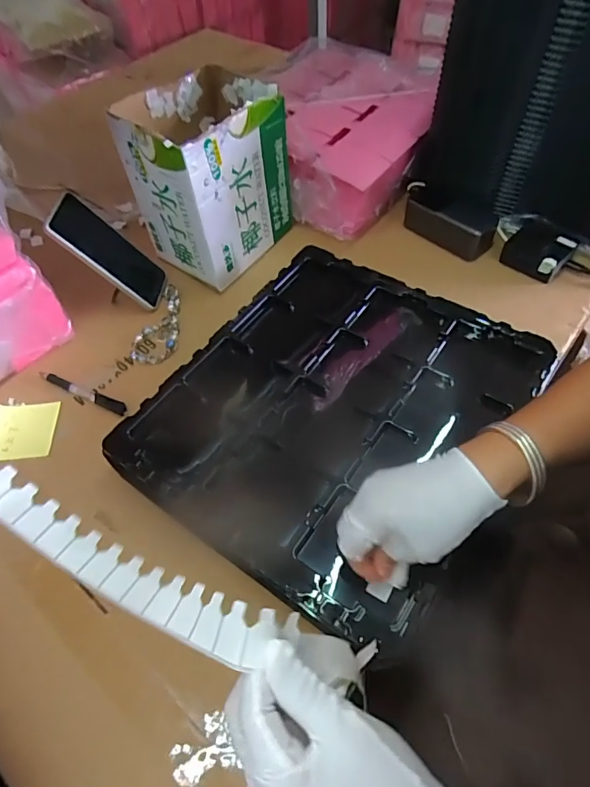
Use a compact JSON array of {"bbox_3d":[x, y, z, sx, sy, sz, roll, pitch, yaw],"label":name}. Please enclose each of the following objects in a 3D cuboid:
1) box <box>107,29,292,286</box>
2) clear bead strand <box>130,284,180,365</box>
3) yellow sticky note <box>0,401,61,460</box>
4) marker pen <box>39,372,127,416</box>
[{"bbox_3d":[-0.114,-0.297,0.637,0.138,0.200,0.187,31,62,21],"label":"box"},{"bbox_3d":[-0.178,-0.095,0.628,0.053,0.011,0.134,11,57,10],"label":"clear bead strand"},{"bbox_3d":[-0.322,0.043,0.546,0.074,0.008,0.072,-5,55,-1],"label":"yellow sticky note"},{"bbox_3d":[-0.264,-0.003,0.568,0.135,0.012,0.014,20,58,18],"label":"marker pen"}]

